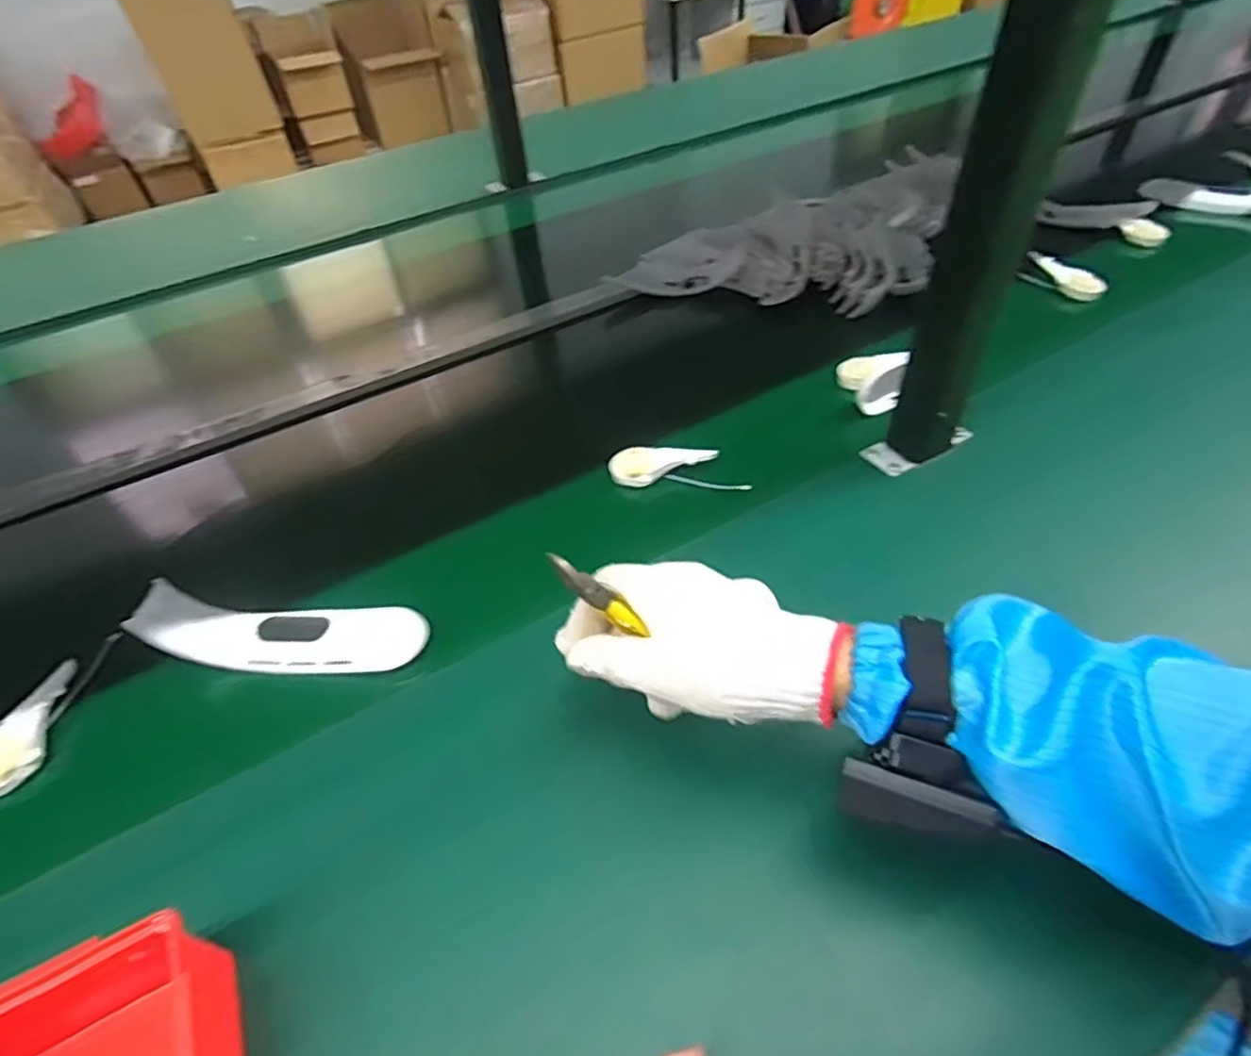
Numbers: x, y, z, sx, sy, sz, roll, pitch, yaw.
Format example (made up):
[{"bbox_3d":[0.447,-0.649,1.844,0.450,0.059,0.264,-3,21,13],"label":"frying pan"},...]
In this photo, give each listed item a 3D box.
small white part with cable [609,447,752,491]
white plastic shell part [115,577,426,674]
[{"bbox_3d":[0.048,-0.054,0.603,0.125,0.024,0.039,5,47,7],"label":"small white part with cable"},{"bbox_3d":[-0.250,0.075,0.482,0.193,0.050,0.049,0,47,2],"label":"white plastic shell part"}]

